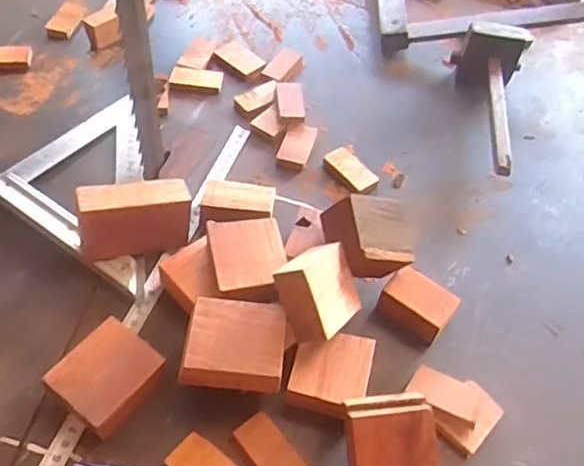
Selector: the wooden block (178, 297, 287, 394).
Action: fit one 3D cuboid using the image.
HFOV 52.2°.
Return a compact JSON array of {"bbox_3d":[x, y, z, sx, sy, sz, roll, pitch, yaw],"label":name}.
[{"bbox_3d":[-0.039,0.077,0.415,0.067,0.020,0.059,7,53,-1],"label":"wooden block"}]

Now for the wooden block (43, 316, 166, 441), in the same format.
[{"bbox_3d":[-0.129,0.104,0.422,0.057,0.034,0.065,33,56,18],"label":"wooden block"}]

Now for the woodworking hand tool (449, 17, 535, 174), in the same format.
[{"bbox_3d":[0.203,-0.138,0.630,0.074,0.062,0.205,15,52,6],"label":"woodworking hand tool"}]

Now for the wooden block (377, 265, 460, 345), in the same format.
[{"bbox_3d":[0.102,0.060,0.485,0.053,0.034,0.043,37,57,21],"label":"wooden block"}]

